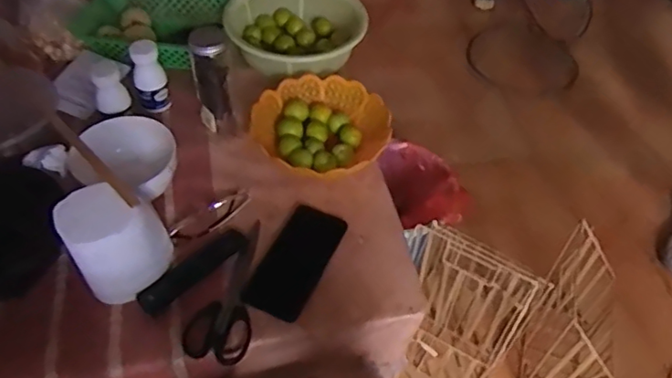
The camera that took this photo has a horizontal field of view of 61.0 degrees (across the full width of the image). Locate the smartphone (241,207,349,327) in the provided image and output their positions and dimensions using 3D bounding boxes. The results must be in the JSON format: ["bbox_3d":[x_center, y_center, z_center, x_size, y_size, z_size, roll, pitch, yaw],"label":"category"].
[{"bbox_3d":[-0.051,0.092,0.732,0.076,0.013,0.157,22,52,15],"label":"smartphone"}]

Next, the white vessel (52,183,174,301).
[{"bbox_3d":[-0.250,0.061,0.661,0.106,0.124,0.075,-17,53,-17],"label":"white vessel"}]

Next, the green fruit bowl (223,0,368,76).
[{"bbox_3d":[-0.062,-0.272,0.997,0.228,0.083,0.221,-1,51,2],"label":"green fruit bowl"}]

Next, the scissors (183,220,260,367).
[{"bbox_3d":[-0.134,0.120,0.708,0.073,0.018,0.194,3,50,-1],"label":"scissors"}]

